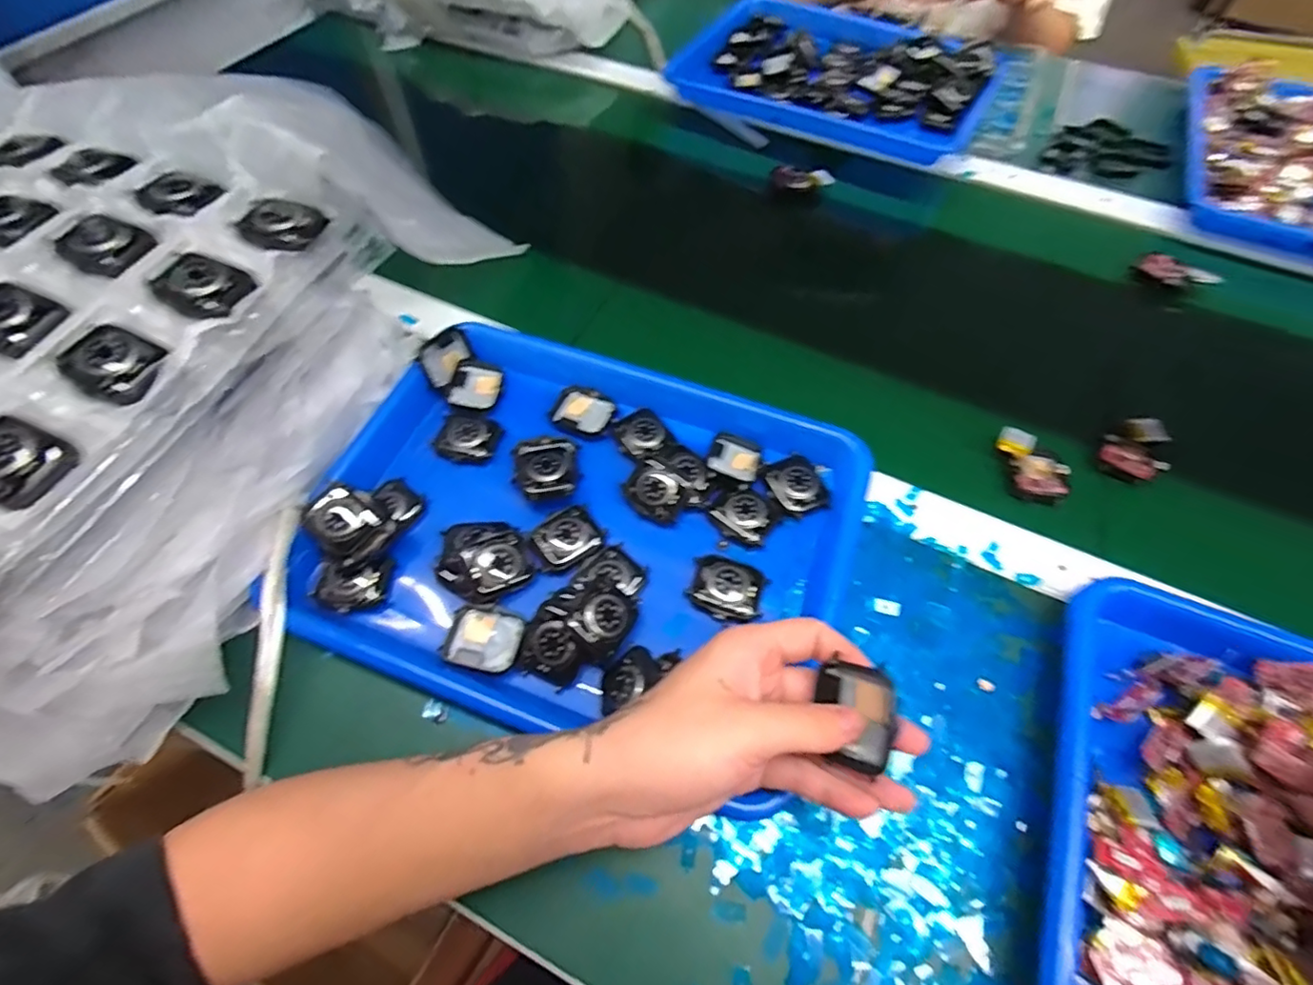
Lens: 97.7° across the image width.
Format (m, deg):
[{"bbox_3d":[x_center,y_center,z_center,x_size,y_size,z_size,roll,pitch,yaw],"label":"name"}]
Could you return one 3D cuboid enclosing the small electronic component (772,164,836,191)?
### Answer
[{"bbox_3d":[0.149,-0.318,0.583,0.063,0.011,0.028,3,61,2],"label":"small electronic component"}]

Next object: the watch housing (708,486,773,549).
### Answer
[{"bbox_3d":[0.058,0.015,0.377,0.037,0.008,0.032,36,67,18],"label":"watch housing"}]

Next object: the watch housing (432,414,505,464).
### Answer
[{"bbox_3d":[-0.135,-0.041,0.414,0.042,0.010,0.039,11,61,6],"label":"watch housing"}]

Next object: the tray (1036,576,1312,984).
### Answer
[{"bbox_3d":[0.357,0.203,0.269,0.323,0.050,0.246,21,63,11],"label":"tray"}]

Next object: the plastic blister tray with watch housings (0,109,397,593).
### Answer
[{"bbox_3d":[-0.389,-0.106,0.316,0.349,0.031,0.300,20,63,11],"label":"plastic blister tray with watch housings"}]

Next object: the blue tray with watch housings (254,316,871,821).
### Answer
[{"bbox_3d":[-0.044,0.016,0.374,0.323,0.036,0.252,17,62,9],"label":"blue tray with watch housings"}]

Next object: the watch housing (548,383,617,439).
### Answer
[{"bbox_3d":[-0.054,-0.060,0.429,0.045,0.010,0.037,26,64,13],"label":"watch housing"}]

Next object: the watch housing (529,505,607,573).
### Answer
[{"bbox_3d":[-0.058,0.029,0.371,0.043,0.007,0.036,-31,65,-16],"label":"watch housing"}]

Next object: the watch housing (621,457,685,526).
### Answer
[{"bbox_3d":[-0.001,0.000,0.383,0.041,0.011,0.033,31,107,16],"label":"watch housing"}]

